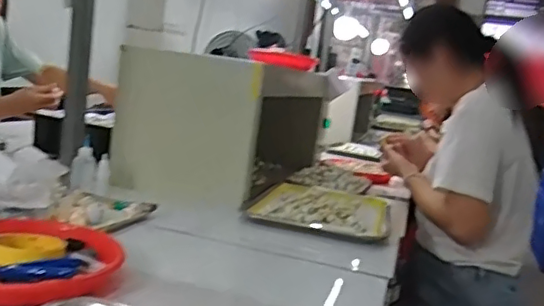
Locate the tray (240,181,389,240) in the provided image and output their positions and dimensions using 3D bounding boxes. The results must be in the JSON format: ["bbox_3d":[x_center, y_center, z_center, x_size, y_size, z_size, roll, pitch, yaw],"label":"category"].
[{"bbox_3d":[0.103,0.101,1.152,0.257,0.028,0.370,10,9,12],"label":"tray"}]

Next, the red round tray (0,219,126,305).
[{"bbox_3d":[-0.288,0.121,0.661,0.201,0.034,0.201,8,9,-1],"label":"red round tray"}]

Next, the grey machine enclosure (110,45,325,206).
[{"bbox_3d":[-0.075,-0.076,1.383,0.318,0.273,0.619,10,9,17],"label":"grey machine enclosure"}]

